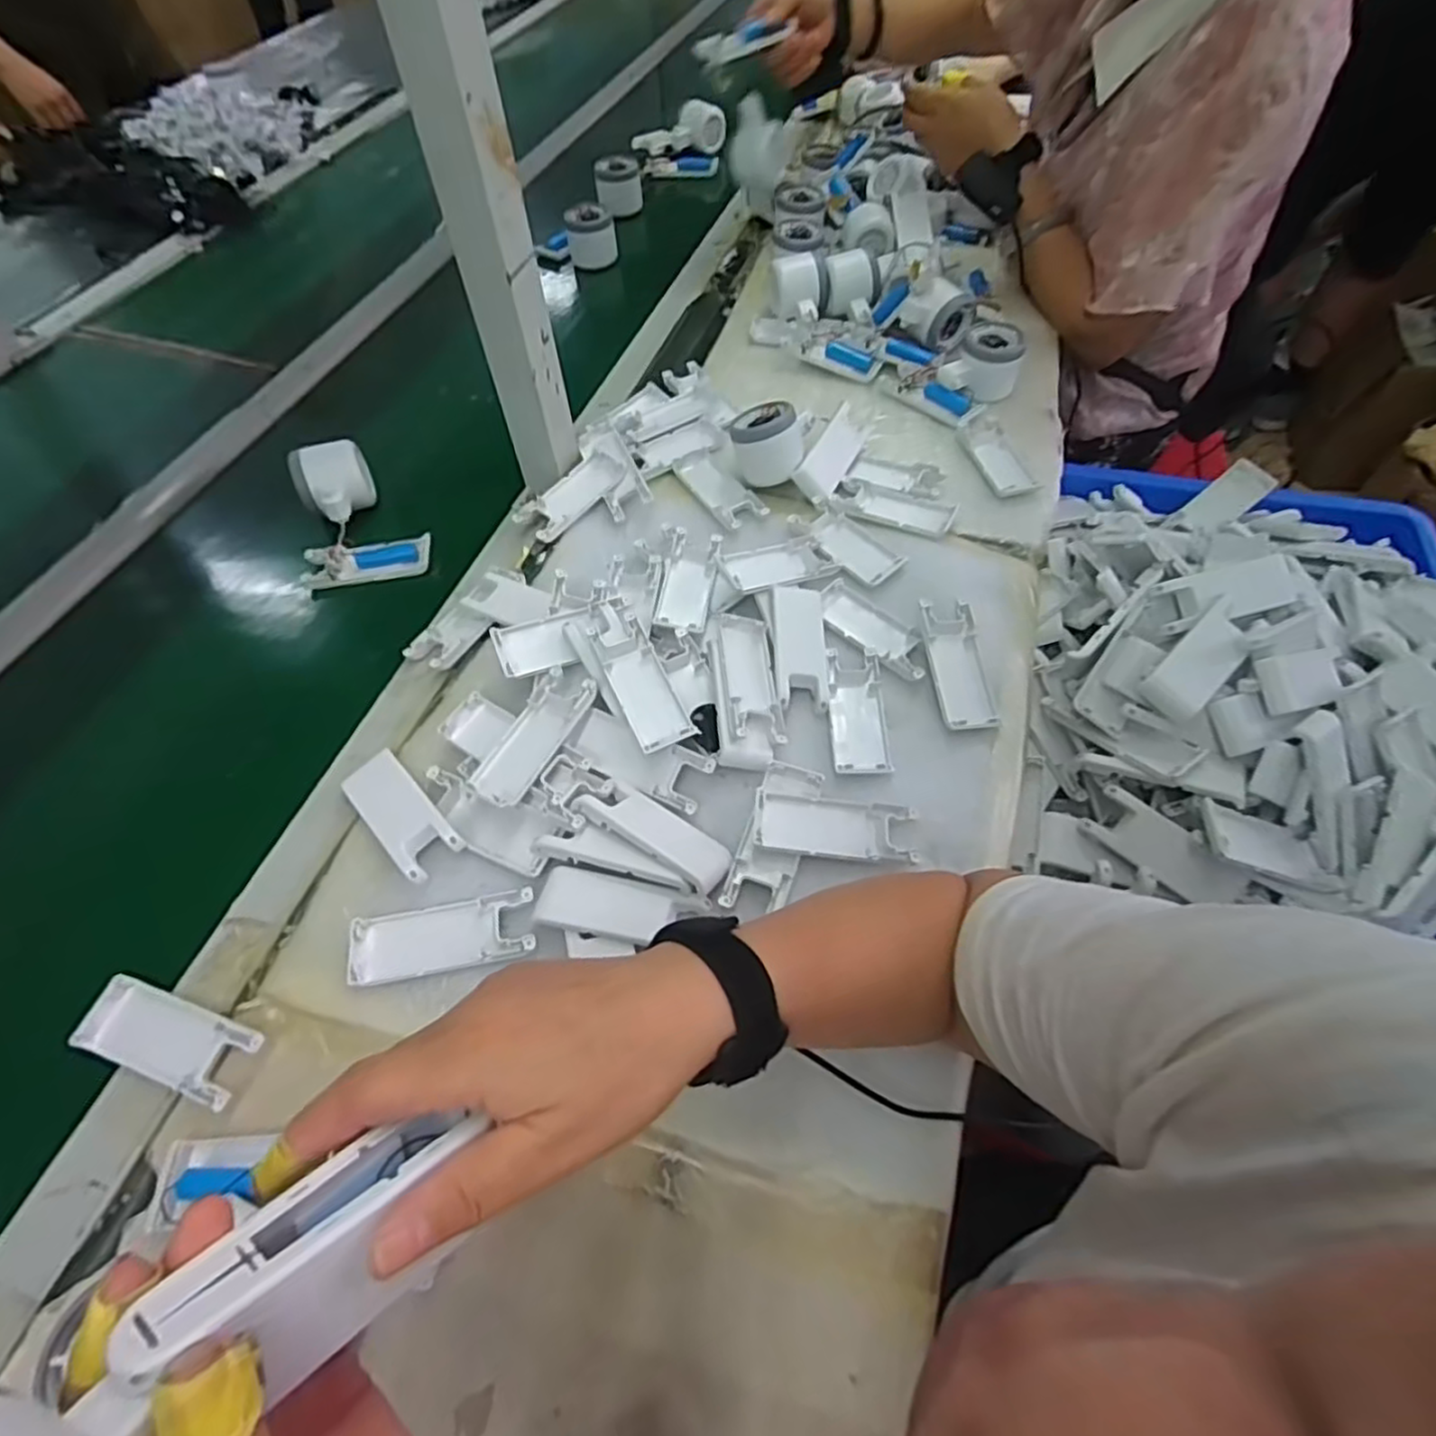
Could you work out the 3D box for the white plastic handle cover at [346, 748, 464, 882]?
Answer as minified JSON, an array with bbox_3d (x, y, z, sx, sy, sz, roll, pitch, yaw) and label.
[{"bbox_3d":[-0.209,0.062,0.473,0.039,0.013,0.100,-39,64,-22],"label":"white plastic handle cover"}]

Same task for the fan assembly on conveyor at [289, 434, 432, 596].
[{"bbox_3d":[-0.314,-0.180,0.625,0.101,0.059,0.122,-17,58,-9],"label":"fan assembly on conveyor"}]

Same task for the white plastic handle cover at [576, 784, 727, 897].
[{"bbox_3d":[-0.039,0.070,0.462,0.102,0.011,0.038,29,62,19],"label":"white plastic handle cover"}]

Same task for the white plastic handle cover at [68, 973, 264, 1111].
[{"bbox_3d":[-0.311,0.181,0.407,0.103,0.012,0.040,15,58,11],"label":"white plastic handle cover"}]

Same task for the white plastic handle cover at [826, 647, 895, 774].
[{"bbox_3d":[0.101,-0.006,0.521,0.040,0.012,0.106,0,57,1],"label":"white plastic handle cover"}]

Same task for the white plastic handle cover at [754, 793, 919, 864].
[{"bbox_3d":[0.076,0.070,0.466,0.101,0.014,0.040,4,57,4],"label":"white plastic handle cover"}]

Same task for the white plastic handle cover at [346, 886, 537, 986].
[{"bbox_3d":[-0.165,0.132,0.433,0.106,0.007,0.041,-11,57,-6],"label":"white plastic handle cover"}]

